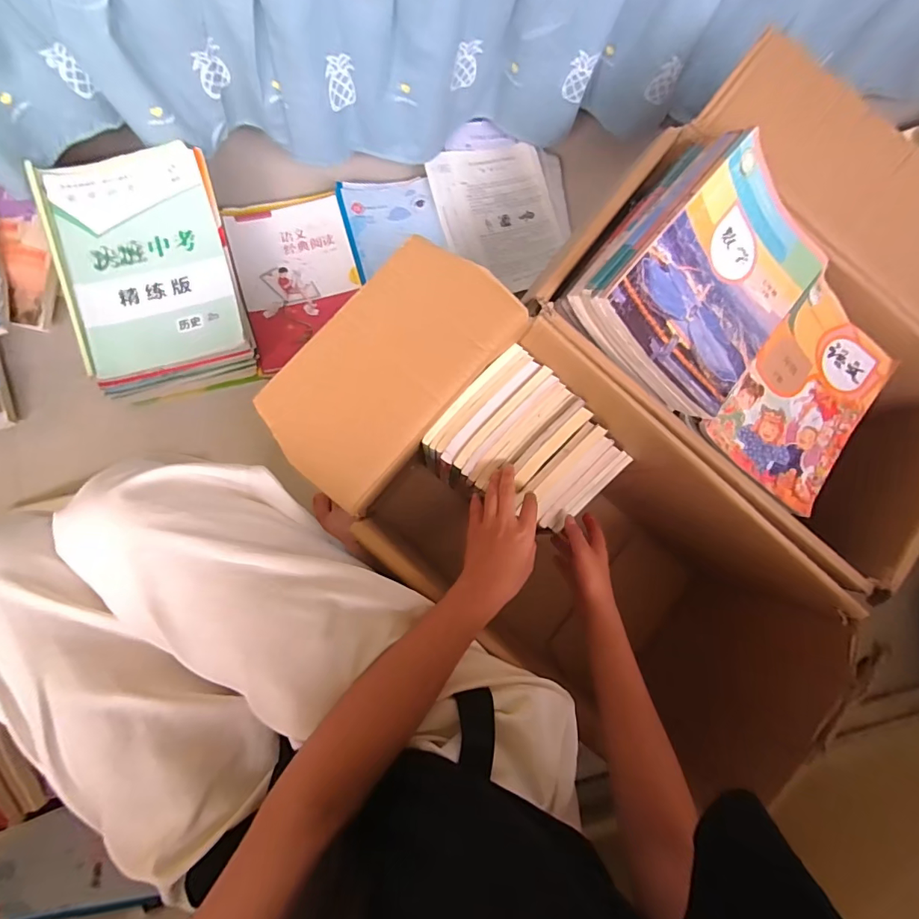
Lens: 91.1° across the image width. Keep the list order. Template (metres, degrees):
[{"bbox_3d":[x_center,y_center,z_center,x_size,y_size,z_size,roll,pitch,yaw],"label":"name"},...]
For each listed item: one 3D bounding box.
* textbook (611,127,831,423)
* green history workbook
[{"bbox_3d":[0.302,-0.204,0.507,0.187,0.015,0.262,43,81,-18],"label":"textbook"},{"bbox_3d":[-0.428,-0.271,0.612,0.201,0.019,0.293,-16,87,-8],"label":"green history workbook"}]

